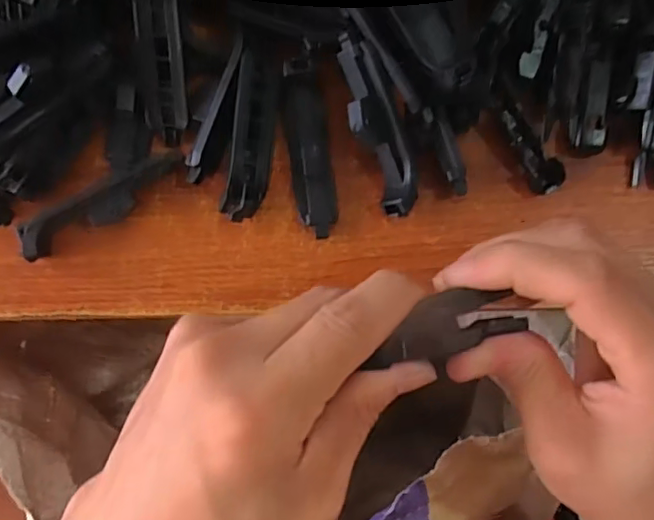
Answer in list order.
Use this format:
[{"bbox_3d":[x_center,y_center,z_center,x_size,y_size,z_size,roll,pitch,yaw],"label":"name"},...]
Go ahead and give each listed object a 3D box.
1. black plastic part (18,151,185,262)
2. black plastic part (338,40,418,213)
[{"bbox_3d":[-0.094,-0.025,0.245,0.073,0.017,0.018,-28,87,-5],"label":"black plastic part"},{"bbox_3d":[0.021,-0.055,0.241,0.019,0.013,0.073,-22,104,-4],"label":"black plastic part"}]

